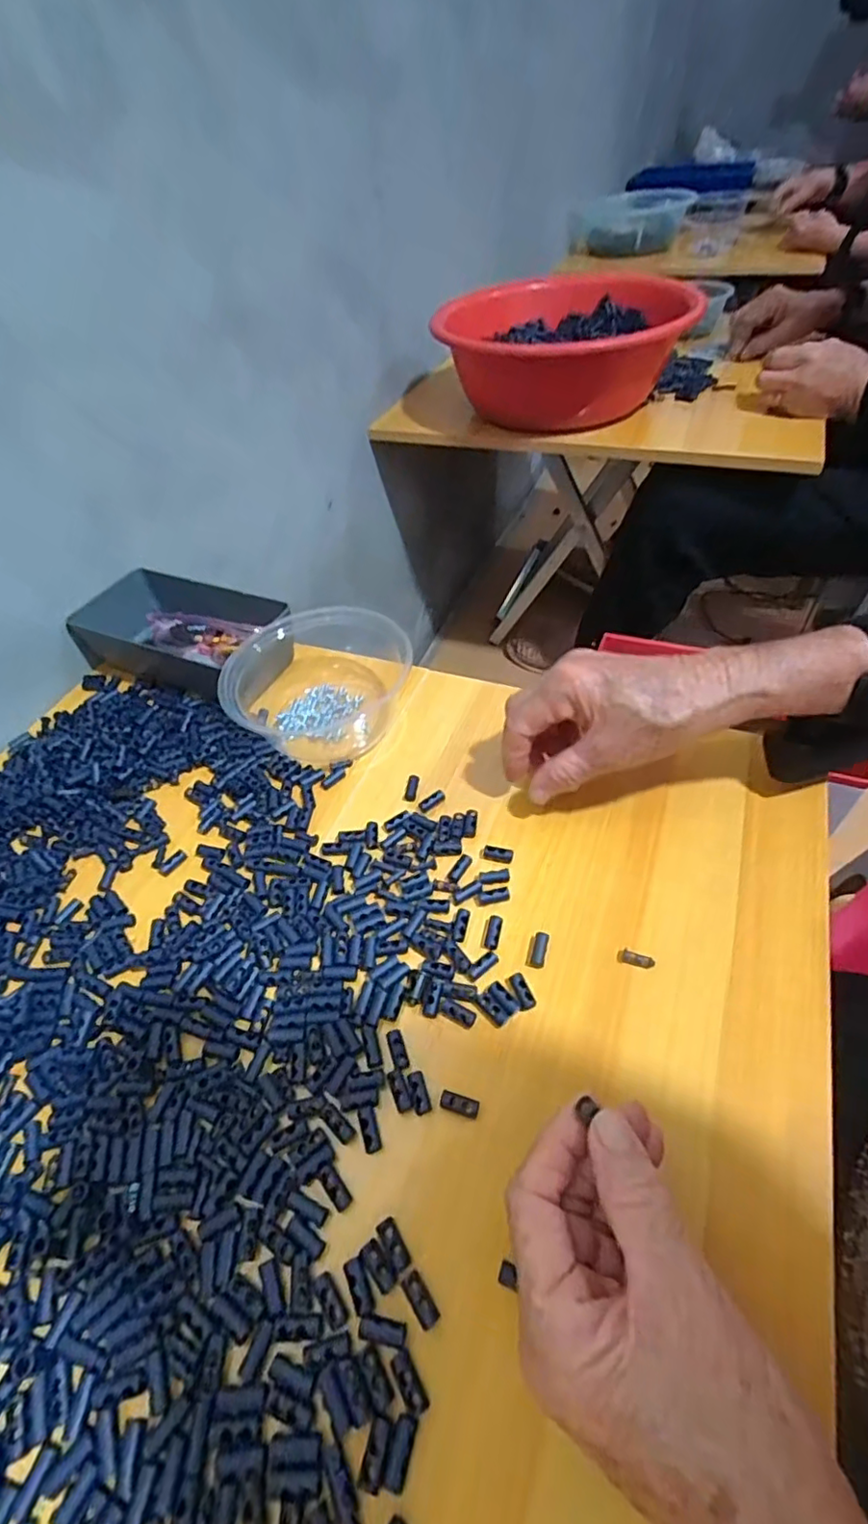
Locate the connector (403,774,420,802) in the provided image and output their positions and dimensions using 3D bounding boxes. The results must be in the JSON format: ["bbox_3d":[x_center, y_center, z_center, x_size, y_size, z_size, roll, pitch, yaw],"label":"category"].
[{"bbox_3d":[-0.016,0.018,0.416,0.008,0.004,0.022,6,50,10],"label":"connector"}]

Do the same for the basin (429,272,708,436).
[{"bbox_3d":[0.175,-0.561,0.820,0.313,0.123,0.328,-3,49,3],"label":"basin"}]

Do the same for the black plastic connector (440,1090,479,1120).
[{"bbox_3d":[0.012,0.163,0.282,0.019,0.004,0.008,11,51,14],"label":"black plastic connector"}]

